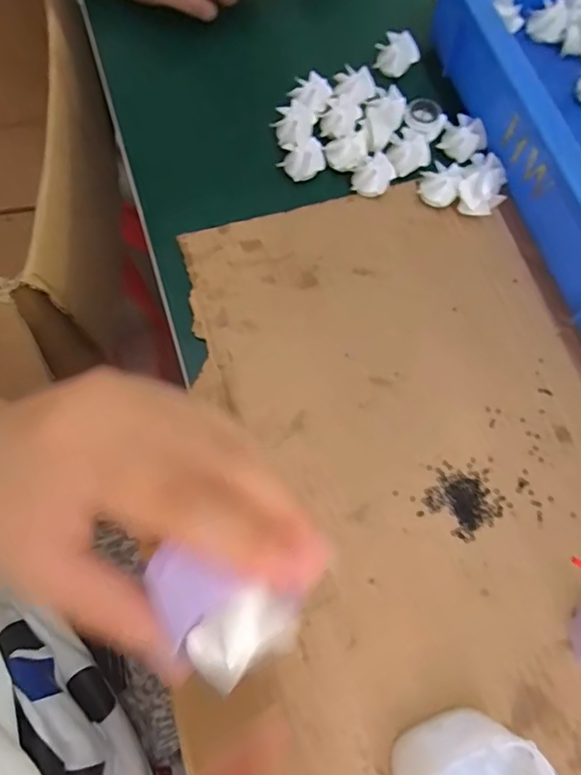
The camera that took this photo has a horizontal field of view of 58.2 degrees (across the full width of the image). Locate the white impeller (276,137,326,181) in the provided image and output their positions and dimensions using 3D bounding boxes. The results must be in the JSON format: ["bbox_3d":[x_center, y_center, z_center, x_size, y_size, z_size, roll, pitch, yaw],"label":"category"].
[{"bbox_3d":[0.009,-0.167,0.387,0.032,0.021,0.021,-20,73,-8],"label":"white impeller"}]

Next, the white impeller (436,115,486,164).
[{"bbox_3d":[0.130,-0.187,0.393,0.032,0.021,0.025,27,73,7],"label":"white impeller"}]

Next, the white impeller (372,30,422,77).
[{"bbox_3d":[0.087,-0.272,0.427,0.035,0.026,0.022,17,72,4],"label":"white impeller"}]

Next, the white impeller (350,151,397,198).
[{"bbox_3d":[0.064,-0.161,0.391,0.028,0.023,0.034,22,72,6],"label":"white impeller"}]

